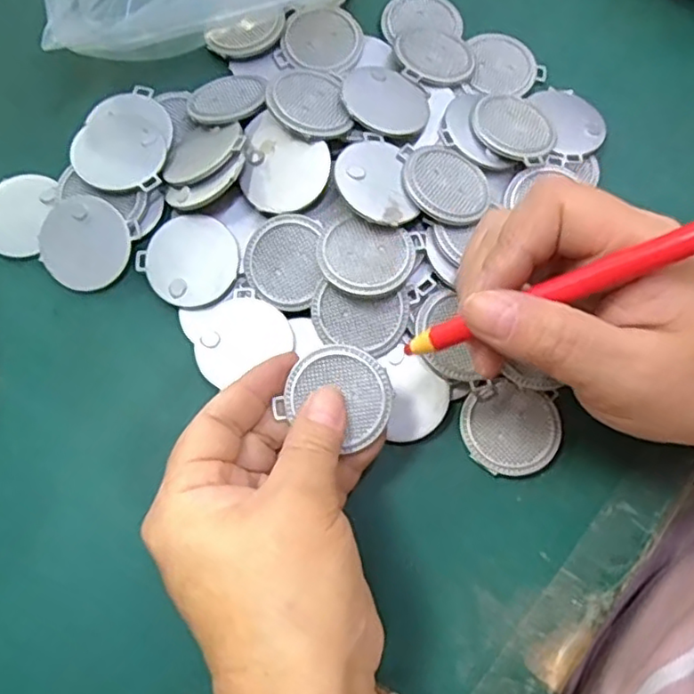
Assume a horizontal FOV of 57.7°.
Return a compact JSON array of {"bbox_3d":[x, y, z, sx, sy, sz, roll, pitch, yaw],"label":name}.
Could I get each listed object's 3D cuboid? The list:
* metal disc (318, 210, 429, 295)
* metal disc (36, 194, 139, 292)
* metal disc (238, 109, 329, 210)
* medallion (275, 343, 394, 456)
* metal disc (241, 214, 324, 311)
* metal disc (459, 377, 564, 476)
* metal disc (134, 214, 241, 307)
[{"bbox_3d":[0.008,-0.038,0.261,0.040,0.007,0.035,18,74,4],"label":"metal disc"},{"bbox_3d":[-0.116,-0.046,0.278,0.040,0.004,0.039,0,90,3],"label":"metal disc"},{"bbox_3d":[-0.031,-0.079,0.276,0.045,0.006,0.037,34,89,11],"label":"metal disc"},{"bbox_3d":[-0.002,0.017,0.240,0.040,0.004,0.034,26,88,5],"label":"medallion"},{"bbox_3d":[-0.027,-0.038,0.272,0.036,0.004,0.039,0,90,8],"label":"metal disc"},{"bbox_3d":[0.069,0.034,0.264,0.040,0.004,0.038,0,74,-1],"label":"metal disc"},{"bbox_3d":[-0.068,-0.038,0.275,0.040,0.005,0.039,0,83,-1],"label":"metal disc"}]

